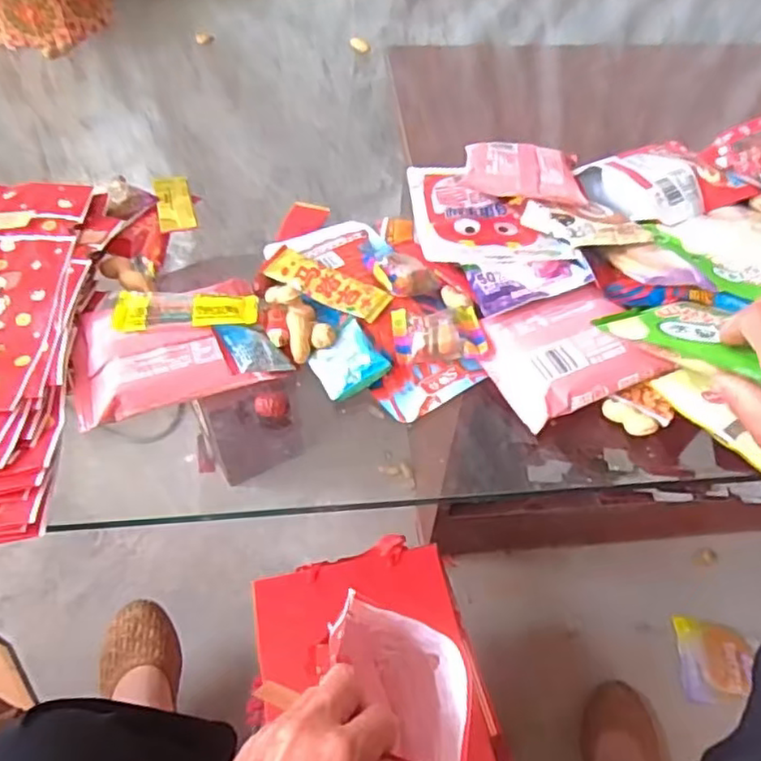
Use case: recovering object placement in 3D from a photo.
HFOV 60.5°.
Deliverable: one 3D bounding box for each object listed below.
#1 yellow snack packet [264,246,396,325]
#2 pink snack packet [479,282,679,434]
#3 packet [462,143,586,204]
[{"bbox_3d":[-0.042,-0.073,0.510,0.102,0.014,0.032,25,55,17],"label":"yellow snack packet"},{"bbox_3d":[0.134,-0.024,0.473,0.111,0.022,0.089,-21,55,-17],"label":"pink snack packet"},{"bbox_3d":[0.130,-0.193,0.588,0.102,0.028,0.110,8,52,4],"label":"packet"}]

